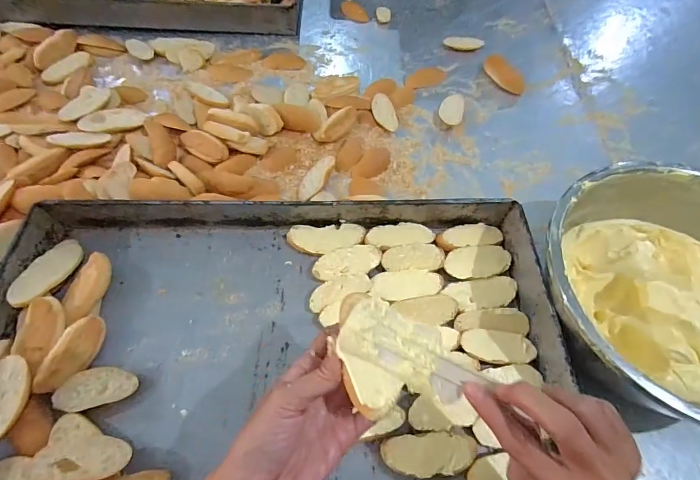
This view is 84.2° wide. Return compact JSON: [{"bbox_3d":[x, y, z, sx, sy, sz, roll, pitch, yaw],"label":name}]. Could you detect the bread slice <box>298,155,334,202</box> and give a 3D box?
[{"bbox_3d":[-0.051,-0.094,0.585,0.032,0.010,0.090,20,61,11],"label":"bread slice"}]

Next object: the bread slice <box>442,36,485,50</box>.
[{"bbox_3d":[0.226,-0.391,0.769,0.076,0.012,0.030,5,59,2],"label":"bread slice"}]

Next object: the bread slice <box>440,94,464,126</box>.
[{"bbox_3d":[0.176,-0.228,0.669,0.039,0.012,0.067,12,60,7],"label":"bread slice"}]

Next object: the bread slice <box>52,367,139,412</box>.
[{"bbox_3d":[-0.274,0.158,0.418,0.077,0.013,0.038,-16,61,-10],"label":"bread slice"}]

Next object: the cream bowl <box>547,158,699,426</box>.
[{"bbox_3d":[0.348,0.070,0.434,0.279,0.135,0.280,0,59,-1],"label":"cream bowl"}]

